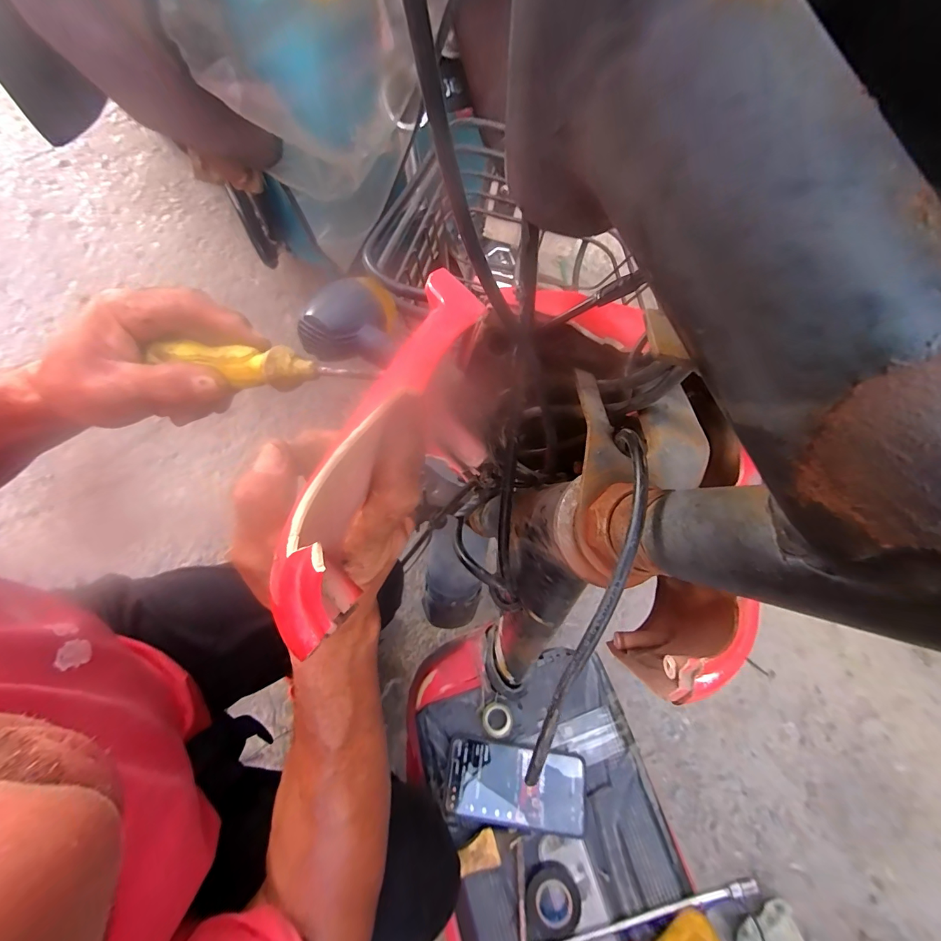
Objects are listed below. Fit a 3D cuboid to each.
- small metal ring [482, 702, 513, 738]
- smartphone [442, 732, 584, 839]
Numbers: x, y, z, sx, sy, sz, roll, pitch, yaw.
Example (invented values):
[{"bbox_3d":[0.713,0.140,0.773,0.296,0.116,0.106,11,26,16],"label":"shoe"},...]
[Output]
[{"bbox_3d":[0.034,0.310,0.504,0.037,0.009,0.038,1,66,-3],"label":"small metal ring"},{"bbox_3d":[0.055,0.371,0.476,0.163,0.015,0.079,6,56,3],"label":"smartphone"}]

